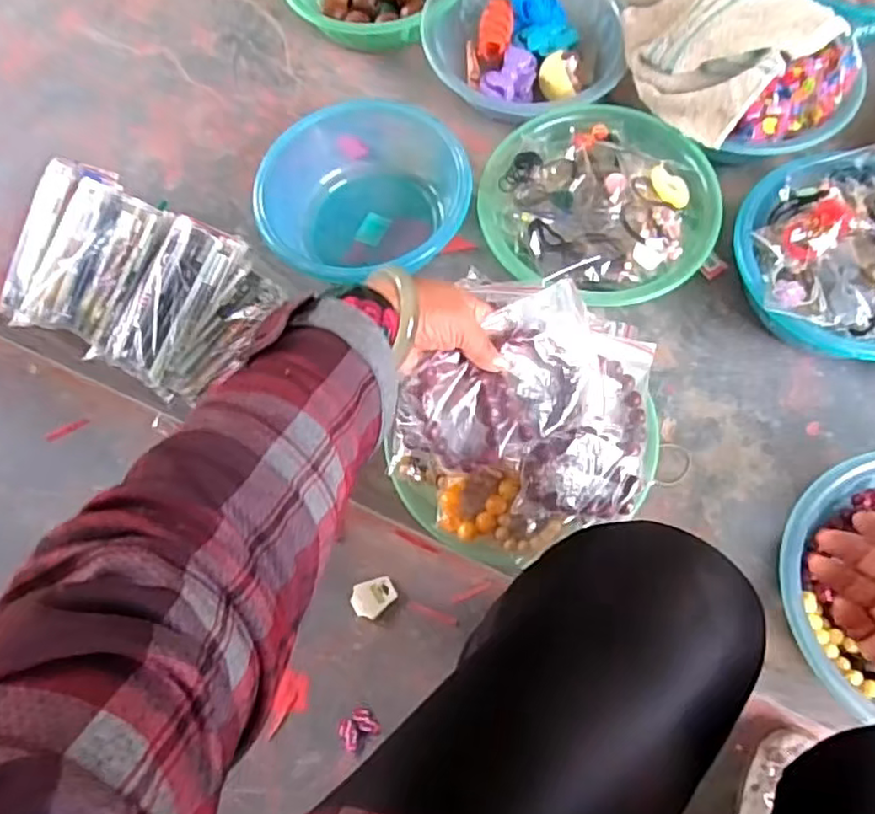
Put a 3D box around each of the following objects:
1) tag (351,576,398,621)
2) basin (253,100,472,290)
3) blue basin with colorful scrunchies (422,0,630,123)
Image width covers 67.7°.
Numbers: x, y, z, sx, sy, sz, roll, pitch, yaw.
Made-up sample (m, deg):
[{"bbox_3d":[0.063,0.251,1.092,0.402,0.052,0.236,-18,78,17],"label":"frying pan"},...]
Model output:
[{"bbox_3d":[-0.076,0.226,0.779,0.054,0.005,0.043,-29,70,-16],"label":"tag"},{"bbox_3d":[-0.084,-0.235,0.710,0.215,0.083,0.229,-1,68,2],"label":"basin"},{"bbox_3d":[0.098,-0.436,0.782,0.226,0.085,0.218,-1,68,2],"label":"blue basin with colorful scrunchies"}]

